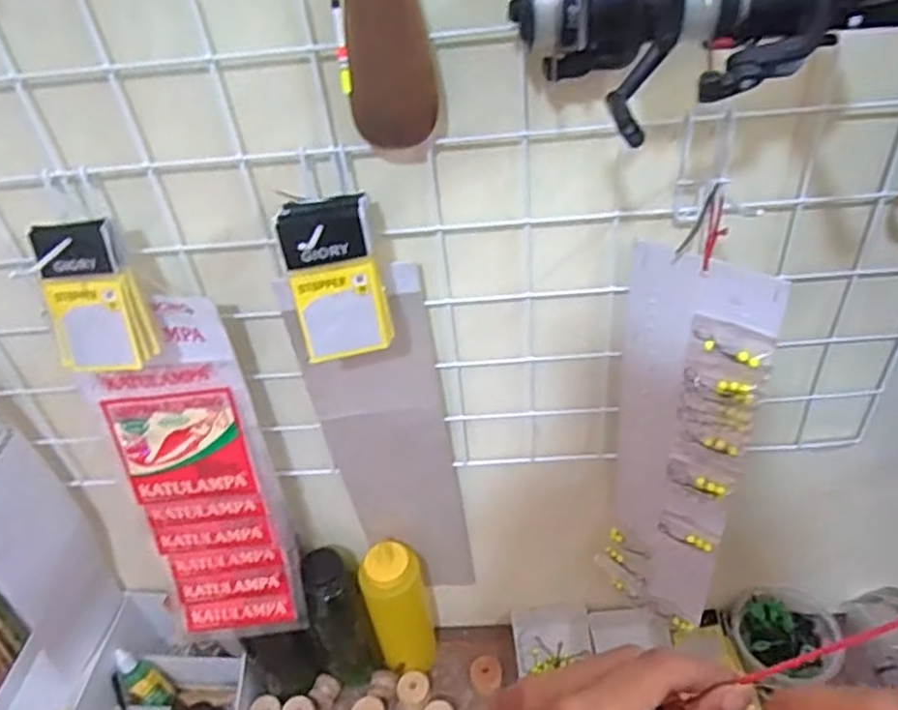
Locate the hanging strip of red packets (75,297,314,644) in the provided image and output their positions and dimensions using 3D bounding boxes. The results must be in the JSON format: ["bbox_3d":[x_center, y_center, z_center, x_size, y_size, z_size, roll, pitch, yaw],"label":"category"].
[{"bbox_3d":[-0.202,0.112,0.566,0.111,0.341,0.015,-8,30,-2],"label":"hanging strip of red packets"}]

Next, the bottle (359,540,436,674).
[{"bbox_3d":[-0.052,0.263,0.708,0.064,0.176,0.052,-11,40,-5],"label":"bottle"}]

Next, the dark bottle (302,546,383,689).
[{"bbox_3d":[-0.114,0.273,0.706,0.061,0.179,0.067,-21,41,-17],"label":"dark bottle"}]

